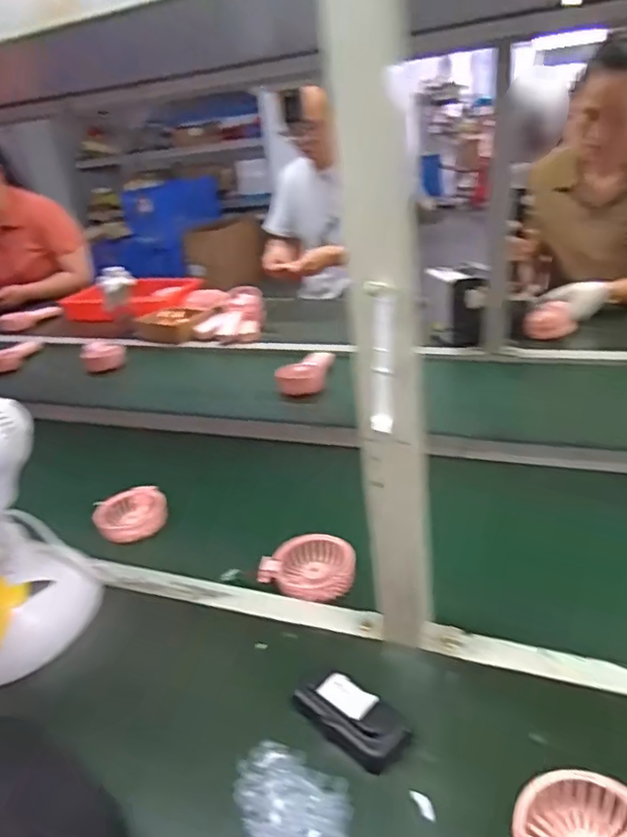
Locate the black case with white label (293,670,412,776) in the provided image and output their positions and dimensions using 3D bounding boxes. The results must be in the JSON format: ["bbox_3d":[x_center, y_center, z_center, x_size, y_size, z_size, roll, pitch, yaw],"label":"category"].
[{"bbox_3d":[0.030,0.247,0.502,0.048,0.026,0.096,-27,33,-31],"label":"black case with white label"}]

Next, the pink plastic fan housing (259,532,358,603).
[{"bbox_3d":[-0.002,0.175,0.704,0.094,0.029,0.089,11,33,32],"label":"pink plastic fan housing"}]

